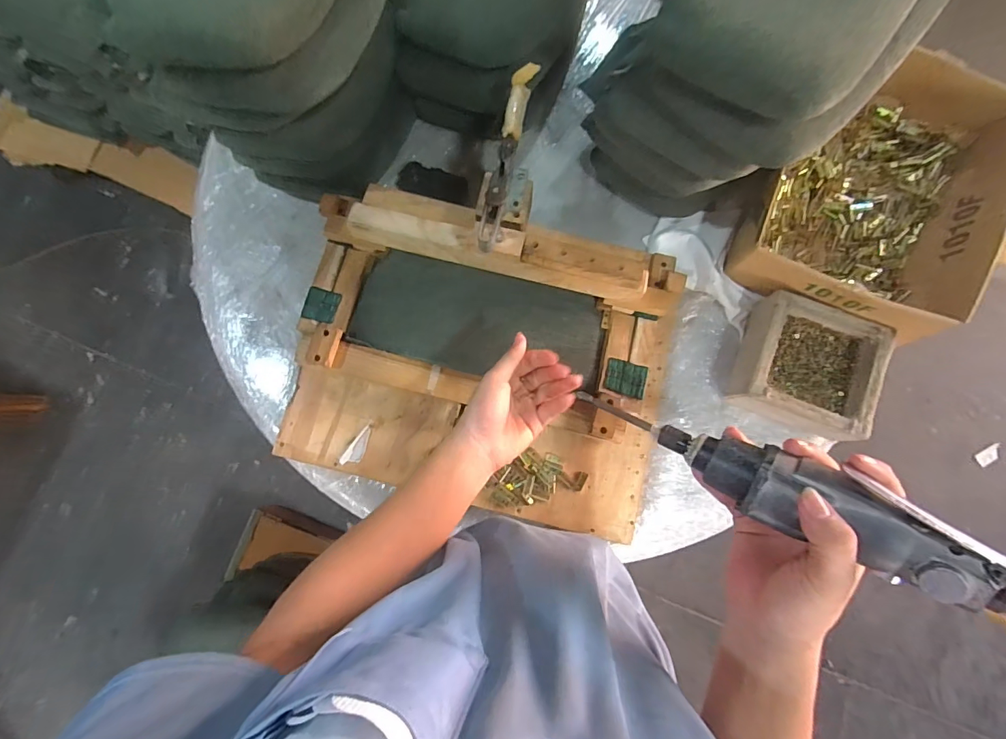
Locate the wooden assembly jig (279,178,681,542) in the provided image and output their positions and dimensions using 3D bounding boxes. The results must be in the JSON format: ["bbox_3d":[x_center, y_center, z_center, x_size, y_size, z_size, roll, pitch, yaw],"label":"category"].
[{"bbox_3d":[-0.026,-0.020,0.631,0.537,0.148,0.413,14,81,3],"label":"wooden assembly jig"}]

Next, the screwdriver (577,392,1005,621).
[{"bbox_3d":[0.222,0.098,0.293,0.388,0.036,0.049,26,81,32],"label":"screwdriver"}]

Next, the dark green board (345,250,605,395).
[{"bbox_3d":[-0.034,-0.069,0.636,0.350,0.024,0.145,13,81,3],"label":"dark green board"}]

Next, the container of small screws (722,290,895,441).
[{"bbox_3d":[0.441,-0.002,0.649,0.172,0.071,0.176,21,82,4],"label":"container of small screws"}]

